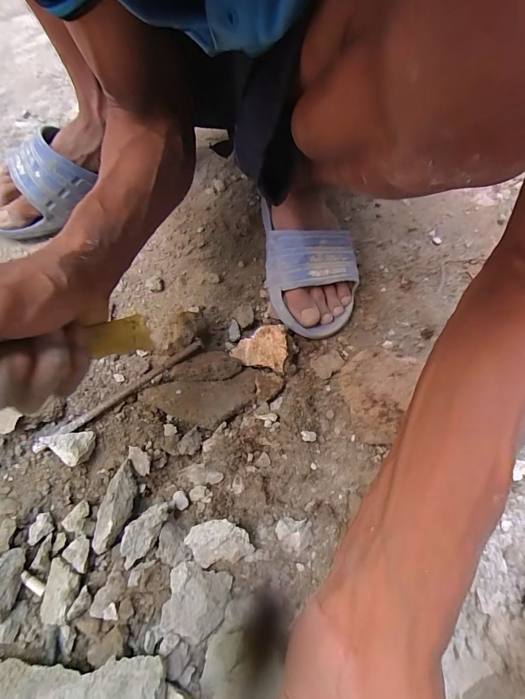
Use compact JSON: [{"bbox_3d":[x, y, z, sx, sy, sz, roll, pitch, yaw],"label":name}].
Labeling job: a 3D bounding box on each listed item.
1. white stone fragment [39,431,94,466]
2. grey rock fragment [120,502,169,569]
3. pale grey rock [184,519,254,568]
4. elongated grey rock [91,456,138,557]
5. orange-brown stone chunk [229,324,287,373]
[{"bbox_3d":[-0.191,0.091,0.353,0.042,0.019,0.033,34,67,9],"label":"white stone fragment"},{"bbox_3d":[-0.102,0.158,0.305,0.023,0.016,0.054,31,67,8],"label":"grey rock fragment"},{"bbox_3d":[-0.038,0.170,0.309,0.052,0.008,0.044,-15,106,7],"label":"pale grey rock"},{"bbox_3d":[-0.134,0.143,0.326,0.028,0.025,0.074,10,65,-2],"label":"elongated grey rock"},{"bbox_3d":[-0.002,-0.004,0.405,0.062,0.025,0.048,17,65,1],"label":"orange-brown stone chunk"}]

